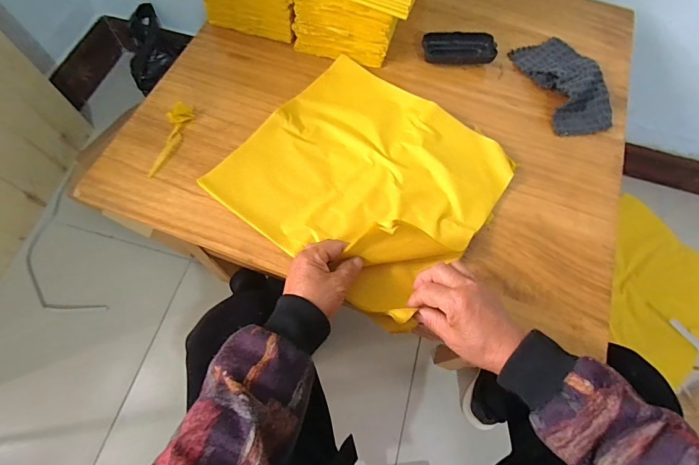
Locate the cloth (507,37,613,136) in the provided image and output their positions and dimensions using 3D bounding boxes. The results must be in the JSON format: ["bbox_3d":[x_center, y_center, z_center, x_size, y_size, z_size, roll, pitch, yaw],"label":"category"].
[{"bbox_3d":[0.333,-0.231,0.550,0.102,0.035,0.177,-15,69,-9],"label":"cloth"}]

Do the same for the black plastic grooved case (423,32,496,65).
[{"bbox_3d":[0.170,-0.289,0.570,0.108,0.022,0.045,0,67,-3],"label":"black plastic grooved case"}]

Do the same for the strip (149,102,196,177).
[{"bbox_3d":[-0.245,-0.129,0.493,0.026,0.019,0.115,17,68,5],"label":"strip"}]

